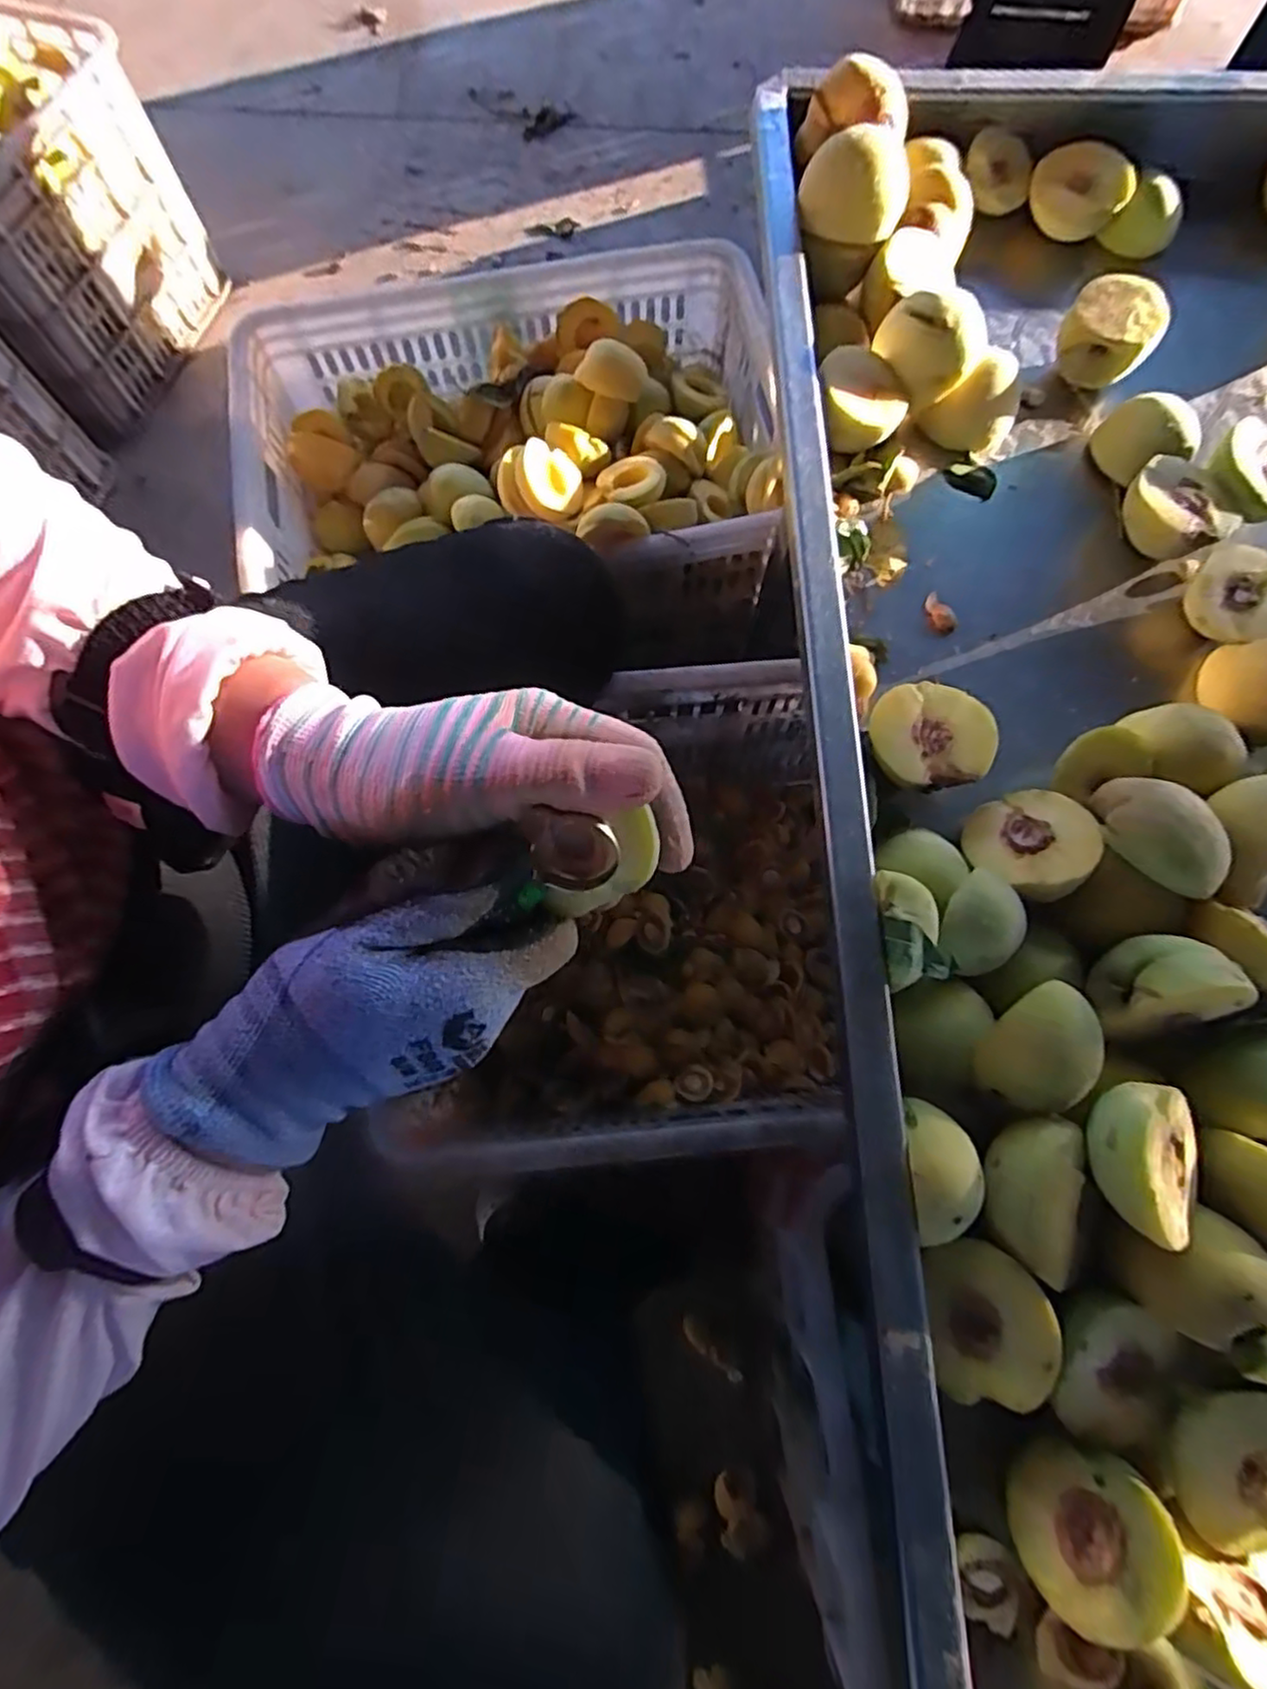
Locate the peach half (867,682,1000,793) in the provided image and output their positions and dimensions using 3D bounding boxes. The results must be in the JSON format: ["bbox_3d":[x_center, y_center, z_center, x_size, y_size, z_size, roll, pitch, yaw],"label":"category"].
[{"bbox_3d":[0.163,-0.058,0.385,0.063,0.040,0.060,0,75,1],"label":"peach half"}]

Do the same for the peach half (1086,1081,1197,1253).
[{"bbox_3d":[0.223,0.133,0.296,0.056,0.025,0.055,-21,90,-35],"label":"peach half"}]

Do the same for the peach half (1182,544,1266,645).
[{"bbox_3d":[0.367,-0.148,0.415,0.059,0.031,0.052,43,80,11],"label":"peach half"}]

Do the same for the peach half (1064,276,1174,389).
[{"bbox_3d":[0.318,-0.341,0.455,0.060,0.039,0.057,37,79,10],"label":"peach half"}]

